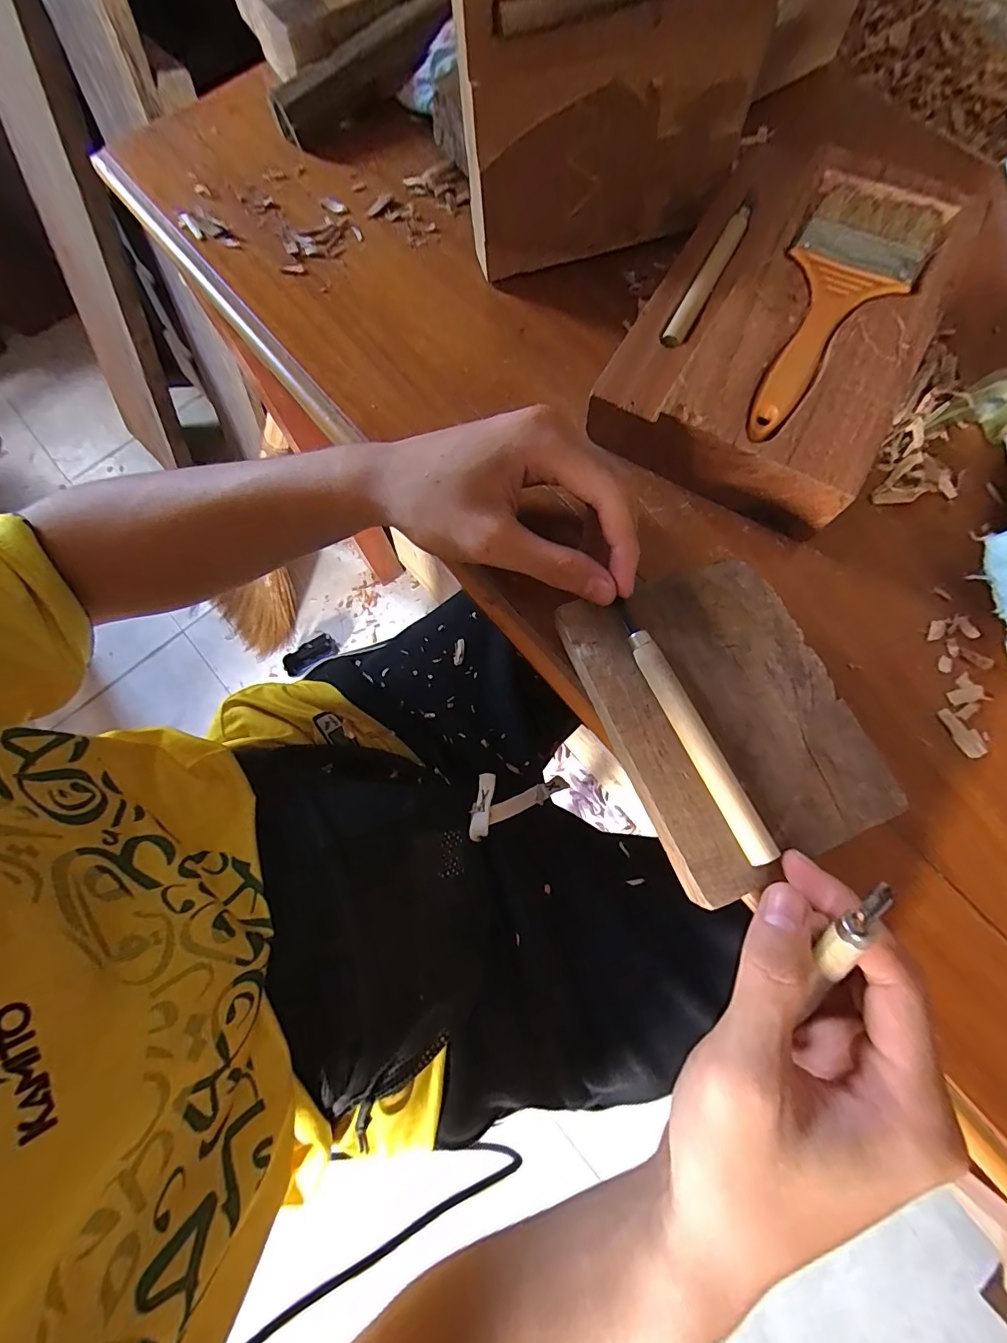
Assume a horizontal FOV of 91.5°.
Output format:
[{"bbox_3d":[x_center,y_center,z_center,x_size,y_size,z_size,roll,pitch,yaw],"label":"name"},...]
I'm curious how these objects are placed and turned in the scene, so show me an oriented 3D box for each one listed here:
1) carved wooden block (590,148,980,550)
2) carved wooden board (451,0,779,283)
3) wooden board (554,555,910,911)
[{"bbox_3d":[0.170,-0.211,0.290,0.145,0.050,0.249,31,78,10],"label":"carved wooden block"},{"bbox_3d":[0.061,-0.310,0.272,0.163,0.133,0.023,-16,67,-3],"label":"carved wooden board"},{"bbox_3d":[0.098,0.017,0.220,0.102,0.005,0.136,-24,75,-5],"label":"wooden board"}]

